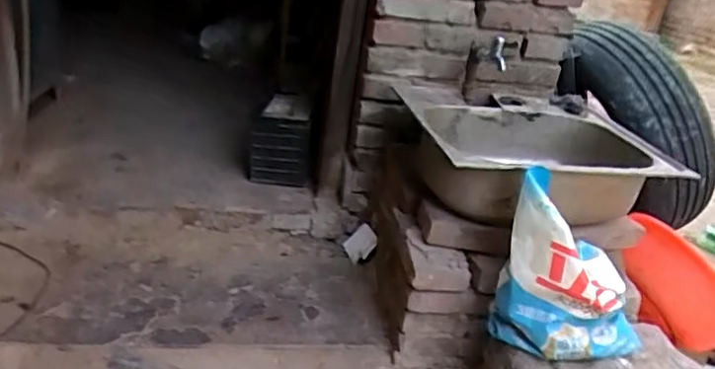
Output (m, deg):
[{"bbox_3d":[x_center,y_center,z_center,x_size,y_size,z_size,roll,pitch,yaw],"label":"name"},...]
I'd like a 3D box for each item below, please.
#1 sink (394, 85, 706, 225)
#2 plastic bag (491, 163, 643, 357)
[{"bbox_3d":[0.365,-0.058,1.290,0.496,0.149,0.421,0,24,-11],"label":"sink"},{"bbox_3d":[0.390,0.157,1.052,0.257,0.274,0.175,18,27,26],"label":"plastic bag"}]

